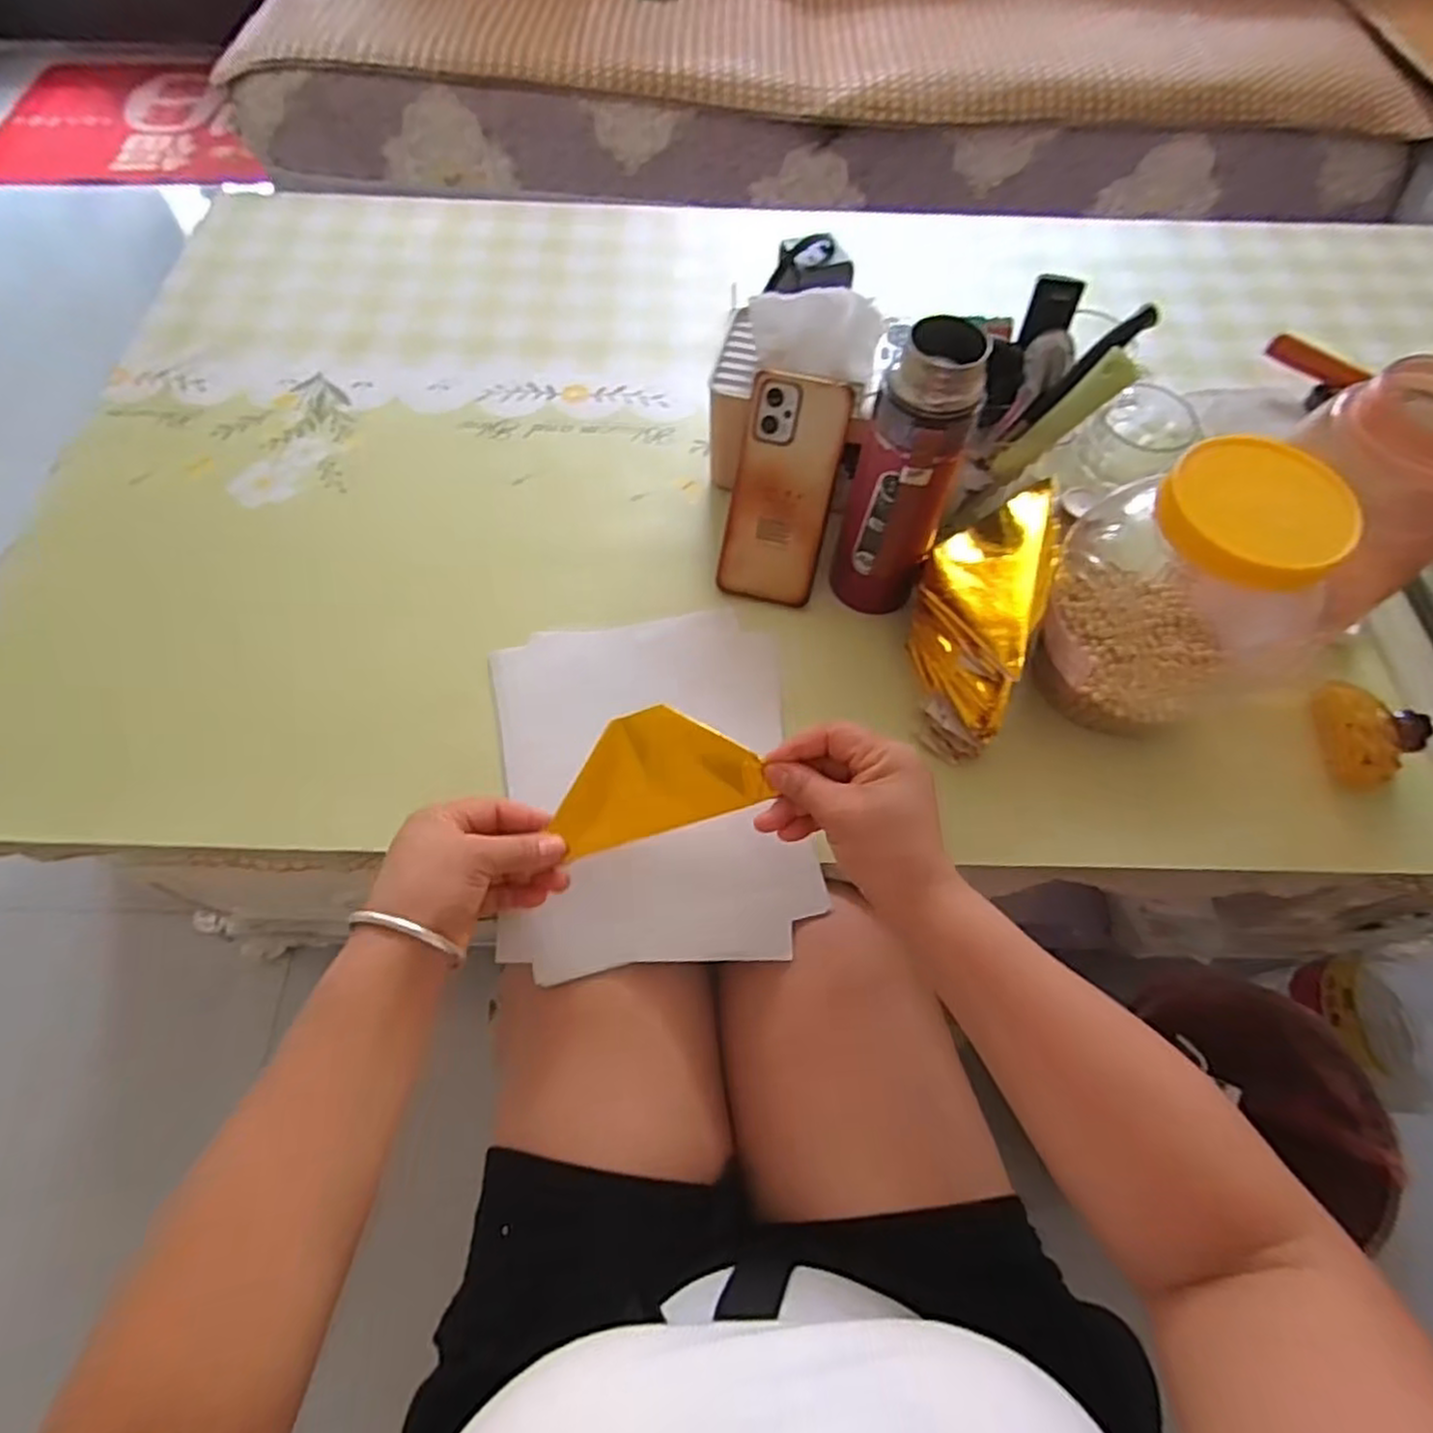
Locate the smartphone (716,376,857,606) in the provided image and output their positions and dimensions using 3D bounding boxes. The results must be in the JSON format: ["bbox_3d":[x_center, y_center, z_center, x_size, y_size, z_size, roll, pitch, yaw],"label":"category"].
[{"bbox_3d":[0.051,-0.172,0.567,0.077,0.010,0.165,13,107,5],"label":"smartphone"}]

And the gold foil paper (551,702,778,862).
[{"bbox_3d":[-0.039,0.035,0.460,0.125,0.011,0.074,-17,93,6],"label":"gold foil paper"}]

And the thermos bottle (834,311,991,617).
[{"bbox_3d":[0.124,-0.146,0.505,0.065,0.223,0.057,17,63,7],"label":"thermos bottle"}]

